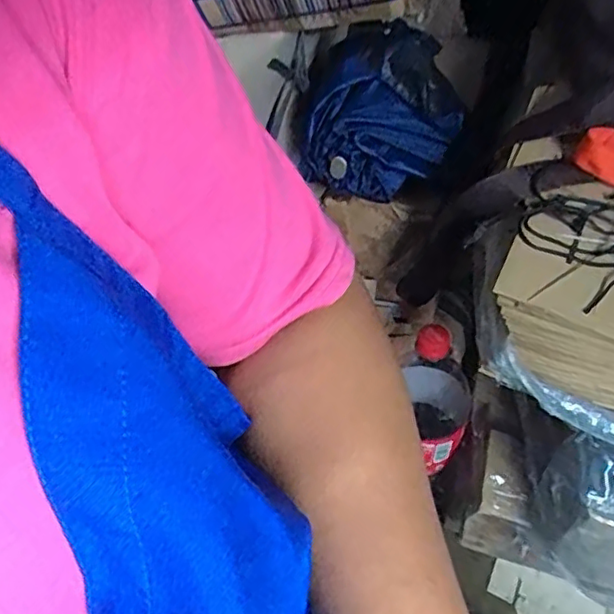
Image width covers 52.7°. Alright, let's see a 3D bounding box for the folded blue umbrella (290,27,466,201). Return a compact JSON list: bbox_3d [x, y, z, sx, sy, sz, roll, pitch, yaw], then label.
[{"bbox_3d":[0.070,-0.173,0.559,0.150,0.104,0.107,1,50,1],"label":"folded blue umbrella"}]

